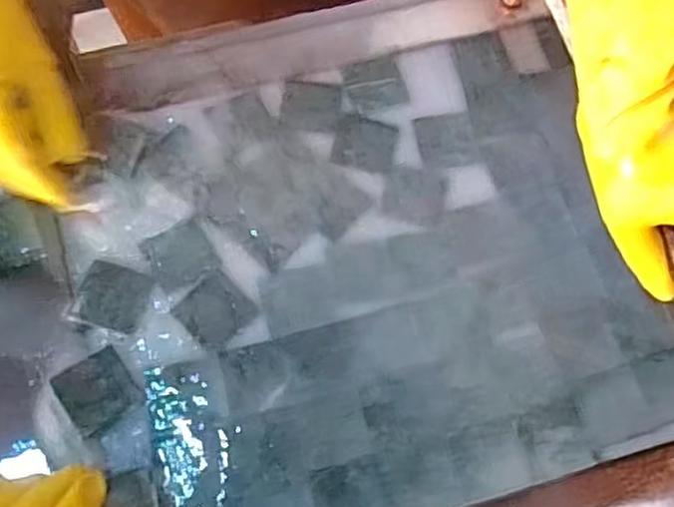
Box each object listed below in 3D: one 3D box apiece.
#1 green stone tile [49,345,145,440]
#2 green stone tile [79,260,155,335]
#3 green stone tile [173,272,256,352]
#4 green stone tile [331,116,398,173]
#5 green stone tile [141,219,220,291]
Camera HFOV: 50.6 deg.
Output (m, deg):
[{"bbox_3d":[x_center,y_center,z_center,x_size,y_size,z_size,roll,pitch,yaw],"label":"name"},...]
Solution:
[{"bbox_3d":[-0.168,0.096,0.503,0.045,0.012,0.048,-35,74,-14],"label":"green stone tile"},{"bbox_3d":[-0.164,0.032,0.526,0.049,0.004,0.045,15,69,4],"label":"green stone tile"},{"bbox_3d":[-0.089,0.042,0.527,0.046,0.004,0.046,39,73,13],"label":"green stone tile"},{"bbox_3d":[0.023,-0.088,0.573,0.049,0.004,0.043,13,69,4],"label":"green stone tile"},{"bbox_3d":[-0.118,0.001,0.539,0.048,0.004,0.046,-26,72,-11],"label":"green stone tile"}]

